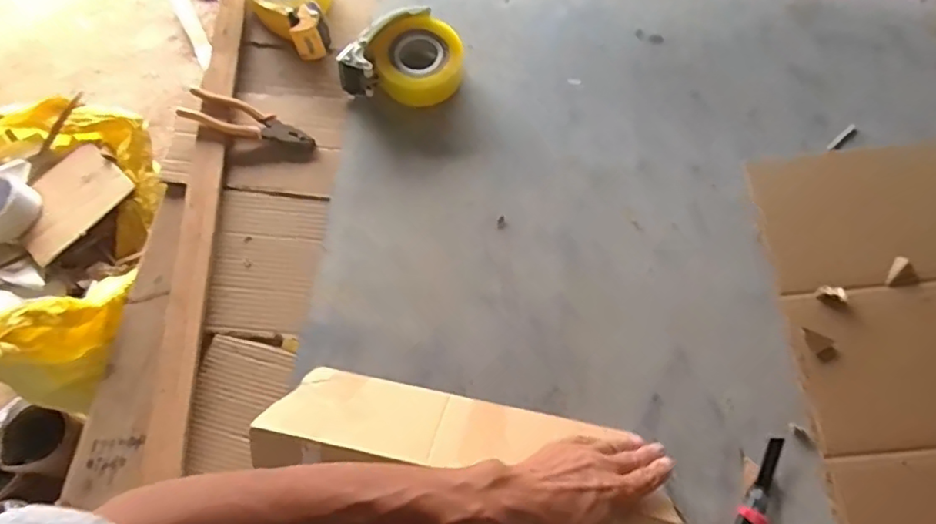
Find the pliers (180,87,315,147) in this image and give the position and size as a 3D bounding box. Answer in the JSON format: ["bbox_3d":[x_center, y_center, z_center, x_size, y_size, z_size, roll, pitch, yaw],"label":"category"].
[{"bbox_3d":[-0.314,-0.199,0.839,0.195,0.031,0.053,17,69,9],"label":"pliers"}]

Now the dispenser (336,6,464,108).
[{"bbox_3d":[-0.087,-0.300,0.845,0.175,0.061,0.139,14,89,-11],"label":"dispenser"}]

